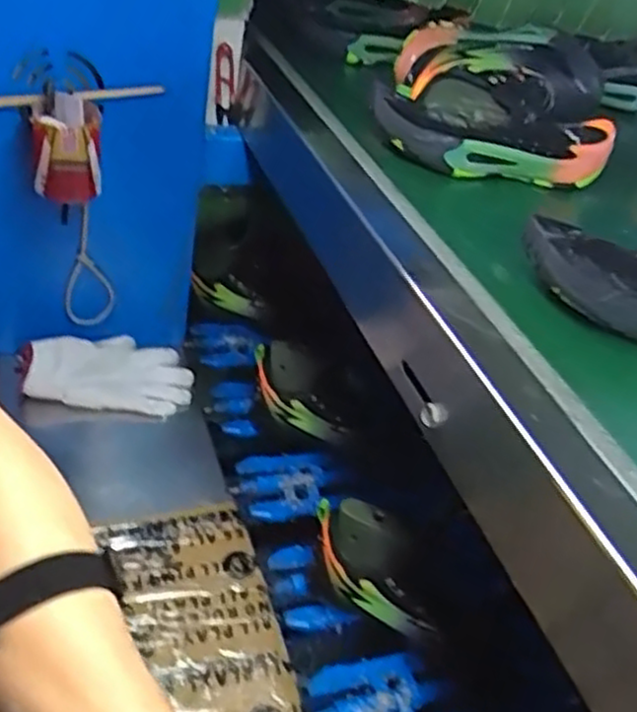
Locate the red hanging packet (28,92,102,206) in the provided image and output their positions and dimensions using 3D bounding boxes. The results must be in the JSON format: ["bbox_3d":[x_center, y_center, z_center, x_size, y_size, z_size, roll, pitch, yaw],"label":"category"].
[{"bbox_3d":[-0.256,-0.206,0.730,0.069,0.097,0.055,-10,38,-17],"label":"red hanging packet"}]

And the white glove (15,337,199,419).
[{"bbox_3d":[-0.260,0.015,0.890,0.199,0.021,0.117,12,45,-23],"label":"white glove"}]

